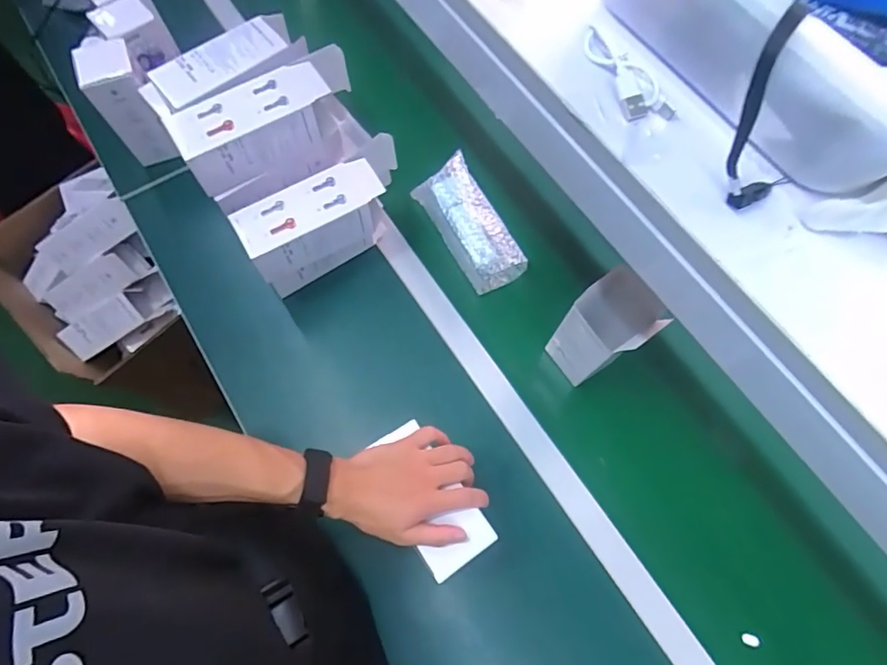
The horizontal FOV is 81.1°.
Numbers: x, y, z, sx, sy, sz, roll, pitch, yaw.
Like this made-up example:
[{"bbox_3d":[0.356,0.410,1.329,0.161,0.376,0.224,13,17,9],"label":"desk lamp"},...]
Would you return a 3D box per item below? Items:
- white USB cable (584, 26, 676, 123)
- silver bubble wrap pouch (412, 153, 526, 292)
[{"bbox_3d":[0.105,-0.154,0.307,0.024,0.012,0.076,-24,71,-10],"label":"white USB cable"},{"bbox_3d":[0.038,-0.164,0.792,0.082,0.063,0.200,-28,71,-11],"label":"silver bubble wrap pouch"}]

